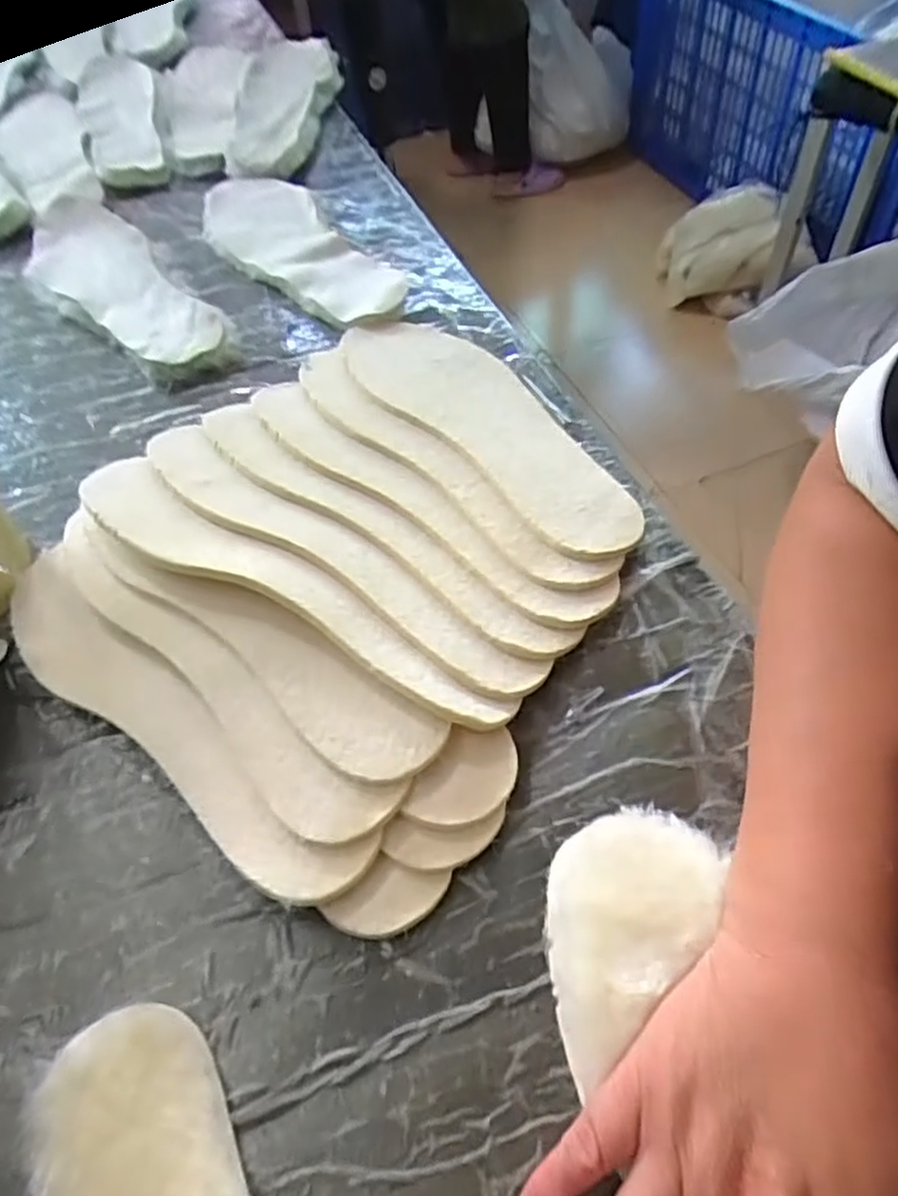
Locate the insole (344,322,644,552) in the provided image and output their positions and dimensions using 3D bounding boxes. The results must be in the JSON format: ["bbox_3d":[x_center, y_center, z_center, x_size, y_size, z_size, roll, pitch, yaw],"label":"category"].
[{"bbox_3d":[0.027,-0.120,0.493,0.092,0.016,0.267,-34,58,-20],"label":"insole"}]

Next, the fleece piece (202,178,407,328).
[{"bbox_3d":[-0.133,-0.300,0.629,0.093,0.019,0.252,-31,57,-18],"label":"fleece piece"}]

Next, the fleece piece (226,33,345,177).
[{"bbox_3d":[-0.165,-0.499,0.764,0.099,0.040,0.246,-1,53,3],"label":"fleece piece"}]

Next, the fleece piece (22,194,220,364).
[{"bbox_3d":[-0.271,-0.259,0.608,0.089,0.026,0.271,-34,58,-20],"label":"fleece piece"}]

